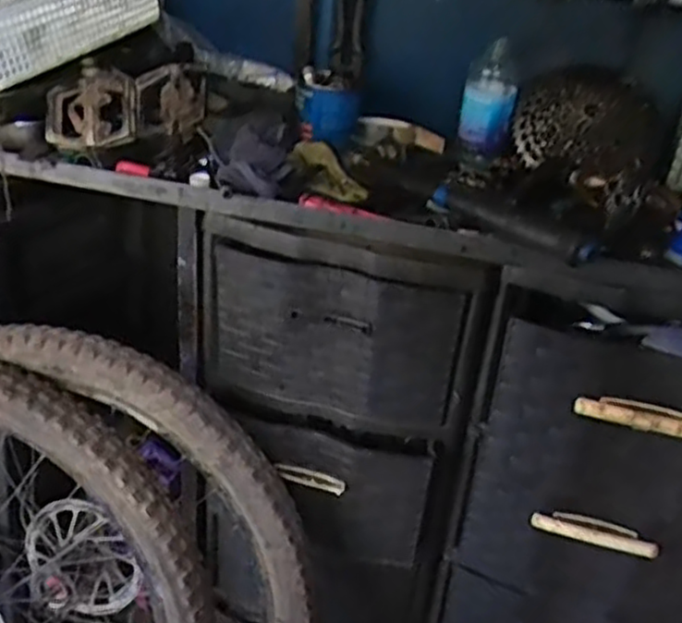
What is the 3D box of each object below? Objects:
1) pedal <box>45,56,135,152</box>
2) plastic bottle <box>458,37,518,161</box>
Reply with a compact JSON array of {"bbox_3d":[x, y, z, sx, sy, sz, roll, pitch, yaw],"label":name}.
[{"bbox_3d":[-0.310,-0.250,0.896,0.112,0.032,0.114,-10,73,-4],"label":"pedal"},{"bbox_3d":[0.224,-0.319,1.107,0.076,0.153,0.069,9,28,5],"label":"plastic bottle"}]

